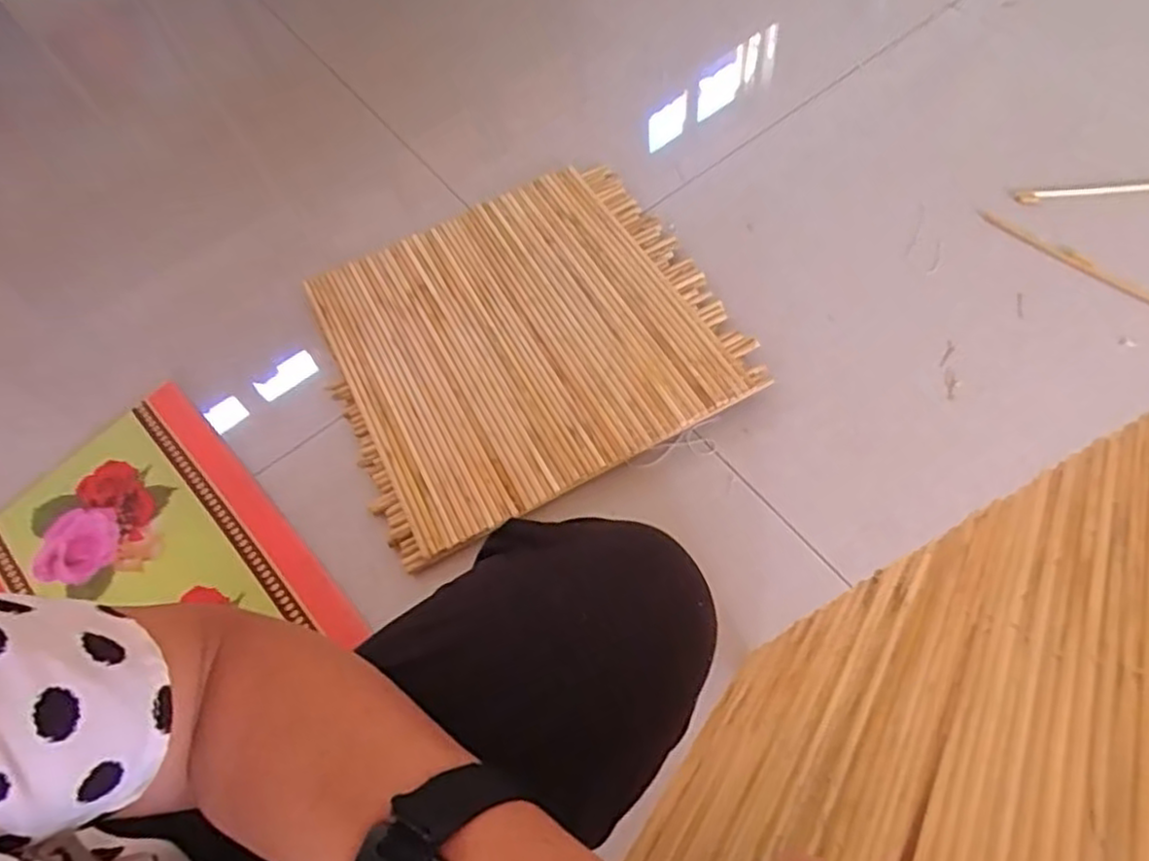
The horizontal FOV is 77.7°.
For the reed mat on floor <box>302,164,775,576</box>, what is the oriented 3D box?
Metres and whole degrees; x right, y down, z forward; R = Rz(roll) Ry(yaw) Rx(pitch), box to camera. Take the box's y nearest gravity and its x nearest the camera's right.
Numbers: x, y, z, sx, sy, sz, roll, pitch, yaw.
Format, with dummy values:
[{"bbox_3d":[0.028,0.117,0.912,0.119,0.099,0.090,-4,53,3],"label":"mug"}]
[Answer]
[{"bbox_3d":[-0.073,-0.121,0.935,0.487,0.032,0.506,-27,65,-6],"label":"reed mat on floor"}]

